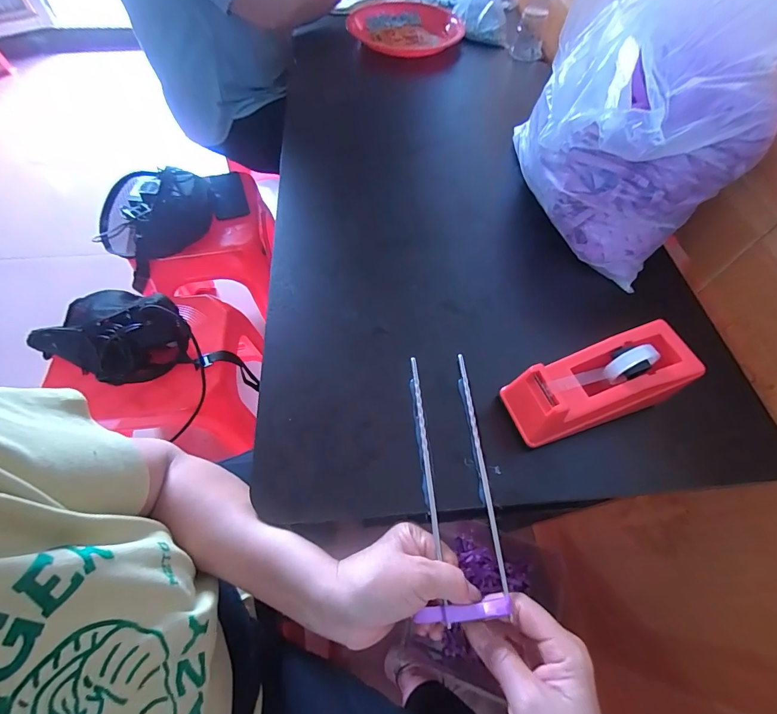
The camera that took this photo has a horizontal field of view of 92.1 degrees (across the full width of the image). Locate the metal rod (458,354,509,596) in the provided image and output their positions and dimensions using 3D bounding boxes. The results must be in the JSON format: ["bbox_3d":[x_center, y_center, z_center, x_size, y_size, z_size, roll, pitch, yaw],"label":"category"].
[{"bbox_3d":[0.082,0.090,0.336,0.006,0.005,0.206,-3,62,-5],"label":"metal rod"}]

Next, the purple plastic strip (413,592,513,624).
[{"bbox_3d":[0.054,0.185,0.273,0.067,0.007,0.014,-8,58,-3],"label":"purple plastic strip"}]

